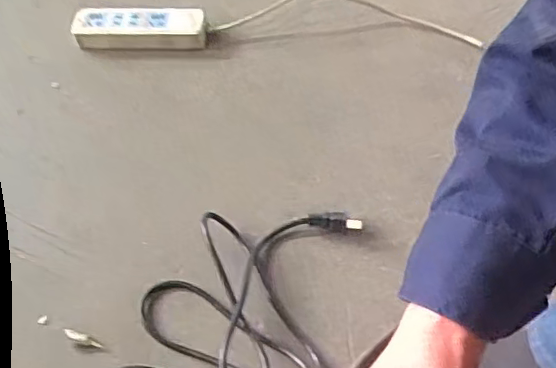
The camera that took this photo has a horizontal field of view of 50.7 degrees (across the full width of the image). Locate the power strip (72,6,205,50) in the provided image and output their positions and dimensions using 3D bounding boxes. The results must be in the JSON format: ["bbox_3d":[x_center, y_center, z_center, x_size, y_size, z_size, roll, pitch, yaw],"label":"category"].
[{"bbox_3d":[-0.191,-0.211,0.800,0.179,0.035,0.051,2,56,4],"label":"power strip"}]

